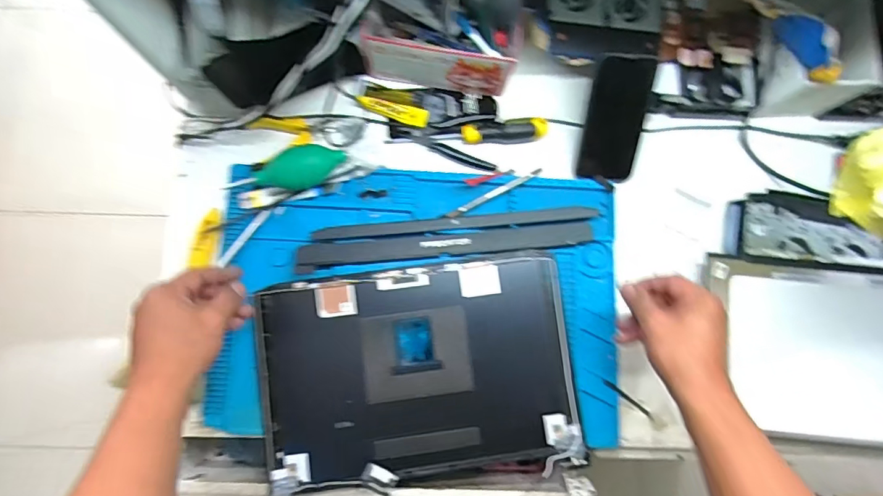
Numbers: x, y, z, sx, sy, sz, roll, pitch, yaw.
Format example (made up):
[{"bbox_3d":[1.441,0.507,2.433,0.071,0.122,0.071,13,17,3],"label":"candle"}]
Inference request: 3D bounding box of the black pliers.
[{"bbox_3d":[0.004,-0.142,0.610,0.131,0.014,0.073,7,80,-1],"label":"black pliers"}]

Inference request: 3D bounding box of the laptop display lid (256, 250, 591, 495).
[{"bbox_3d":[-0.025,0.140,0.560,0.346,0.011,0.231,-8,81,-3],"label":"laptop display lid"}]

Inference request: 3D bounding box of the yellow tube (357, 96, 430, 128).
[{"bbox_3d":[-0.060,-0.171,0.605,0.088,0.014,0.026,12,80,0],"label":"yellow tube"}]

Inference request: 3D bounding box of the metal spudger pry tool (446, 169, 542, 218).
[{"bbox_3d":[0.064,-0.067,0.593,0.125,0.006,0.009,-27,82,-6],"label":"metal spudger pry tool"}]

